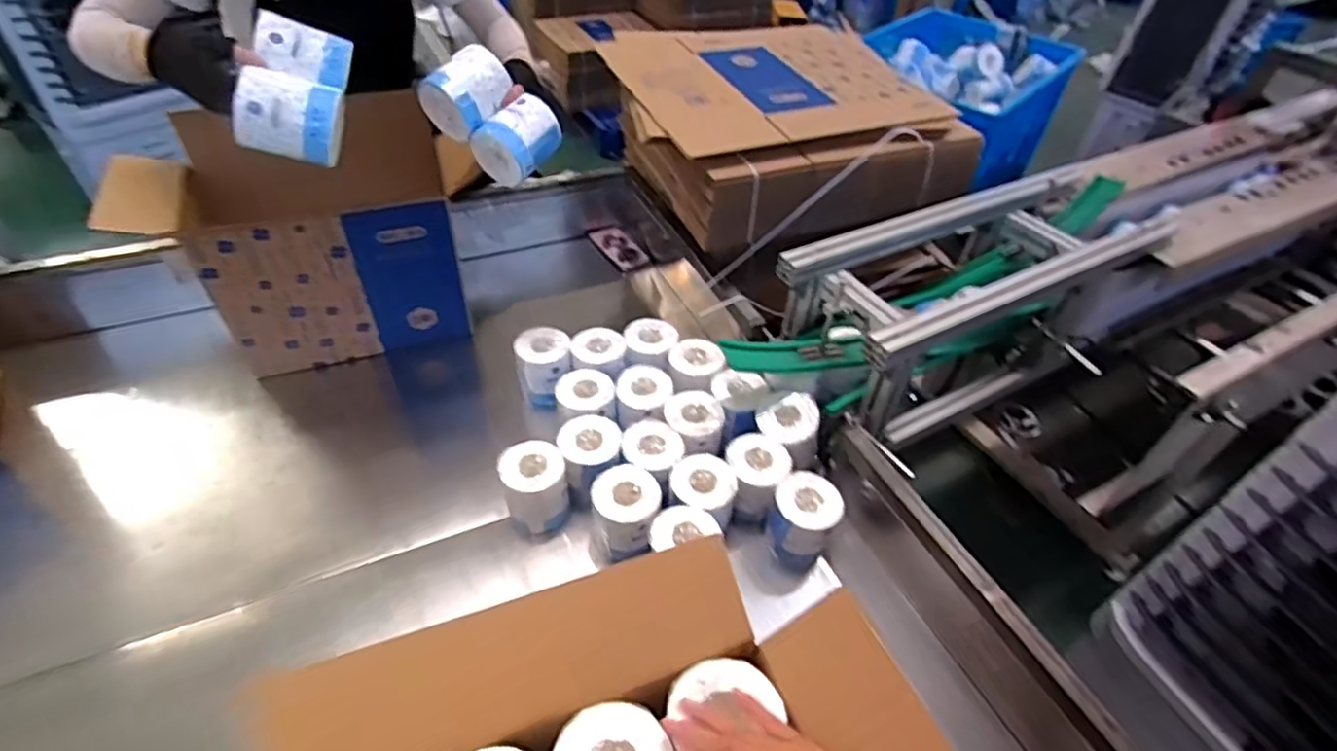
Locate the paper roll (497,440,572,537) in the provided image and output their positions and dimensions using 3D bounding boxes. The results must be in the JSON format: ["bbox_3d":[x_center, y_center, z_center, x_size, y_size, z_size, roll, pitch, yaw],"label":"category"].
[{"bbox_3d":[-0.203,0.179,1.026,0.096,0.123,0.104,3,45,-3],"label":"paper roll"}]

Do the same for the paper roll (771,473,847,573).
[{"bbox_3d":[0.204,0.227,1.021,0.094,0.124,0.098,3,45,-3],"label":"paper roll"}]

